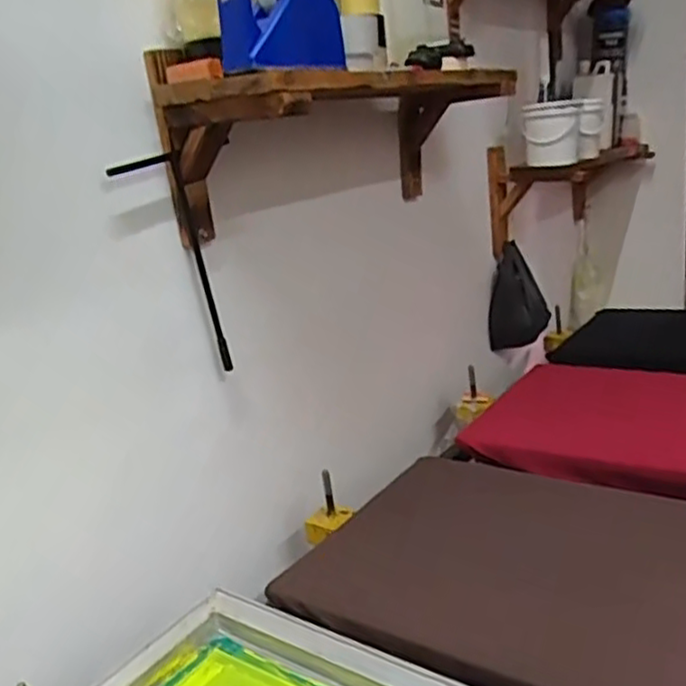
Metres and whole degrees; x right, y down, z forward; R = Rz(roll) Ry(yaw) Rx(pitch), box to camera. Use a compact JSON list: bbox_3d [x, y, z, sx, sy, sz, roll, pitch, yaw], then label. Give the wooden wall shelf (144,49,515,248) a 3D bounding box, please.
[{"bbox_3d":[0.044,-0.304,1.026,0.223,0.209,0.619,8,21,37],"label":"wooden wall shelf"}]

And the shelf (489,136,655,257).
[{"bbox_3d":[0.562,-0.369,1.689,0.194,0.212,0.582,8,22,37],"label":"shelf"}]

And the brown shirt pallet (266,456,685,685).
[{"bbox_3d":[0.277,0.293,0.879,0.645,0.040,0.341,6,38,33],"label":"brown shirt pallet"}]

